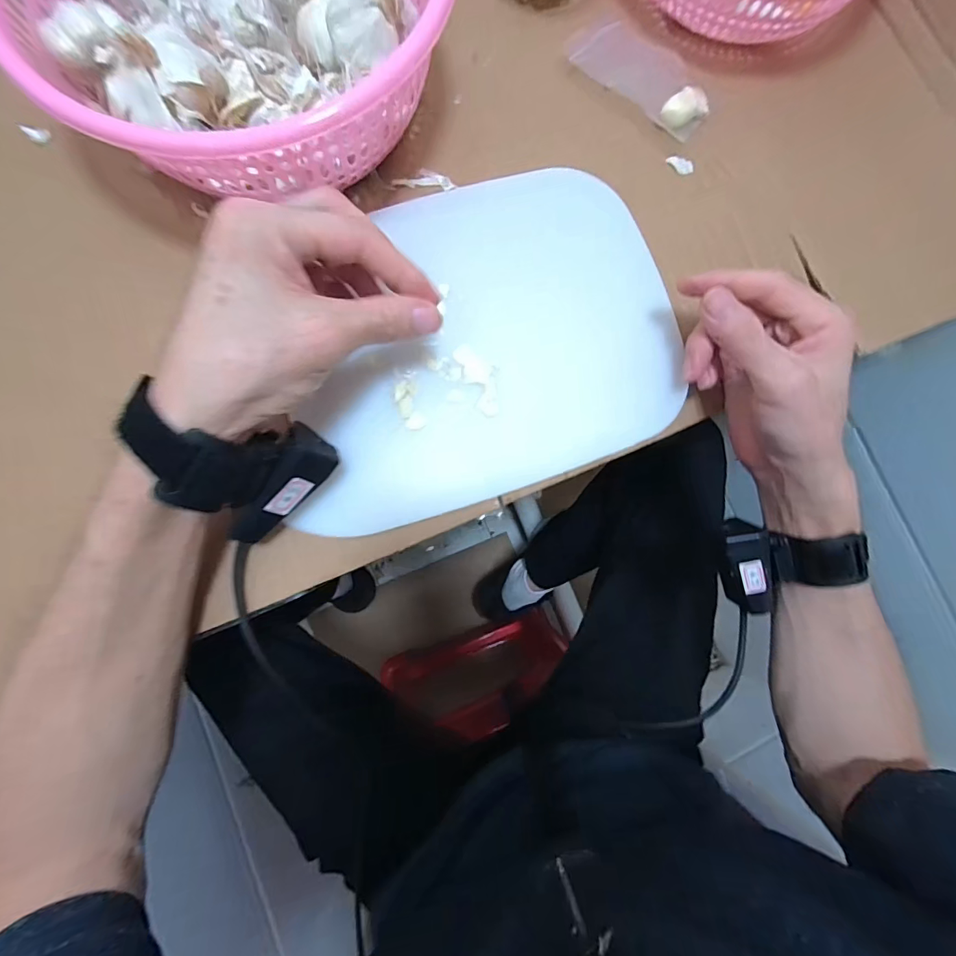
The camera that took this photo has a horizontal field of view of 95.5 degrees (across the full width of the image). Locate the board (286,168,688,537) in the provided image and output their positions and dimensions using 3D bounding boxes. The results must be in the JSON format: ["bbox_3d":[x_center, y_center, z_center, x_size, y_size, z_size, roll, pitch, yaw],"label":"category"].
[{"bbox_3d":[0.001,-0.093,0.296,0.268,0.016,0.202,-19,86,-7],"label":"board"}]

